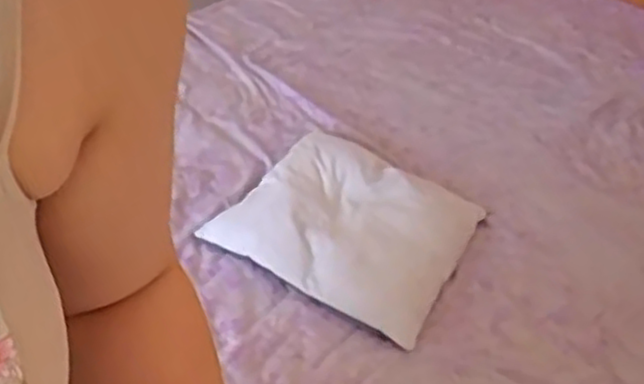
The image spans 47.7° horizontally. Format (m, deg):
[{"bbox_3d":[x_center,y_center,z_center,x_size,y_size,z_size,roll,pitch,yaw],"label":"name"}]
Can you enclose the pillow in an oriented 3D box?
[{"bbox_3d":[0.053,0.037,1.187,0.358,0.079,0.374,25,40,16],"label":"pillow"}]

